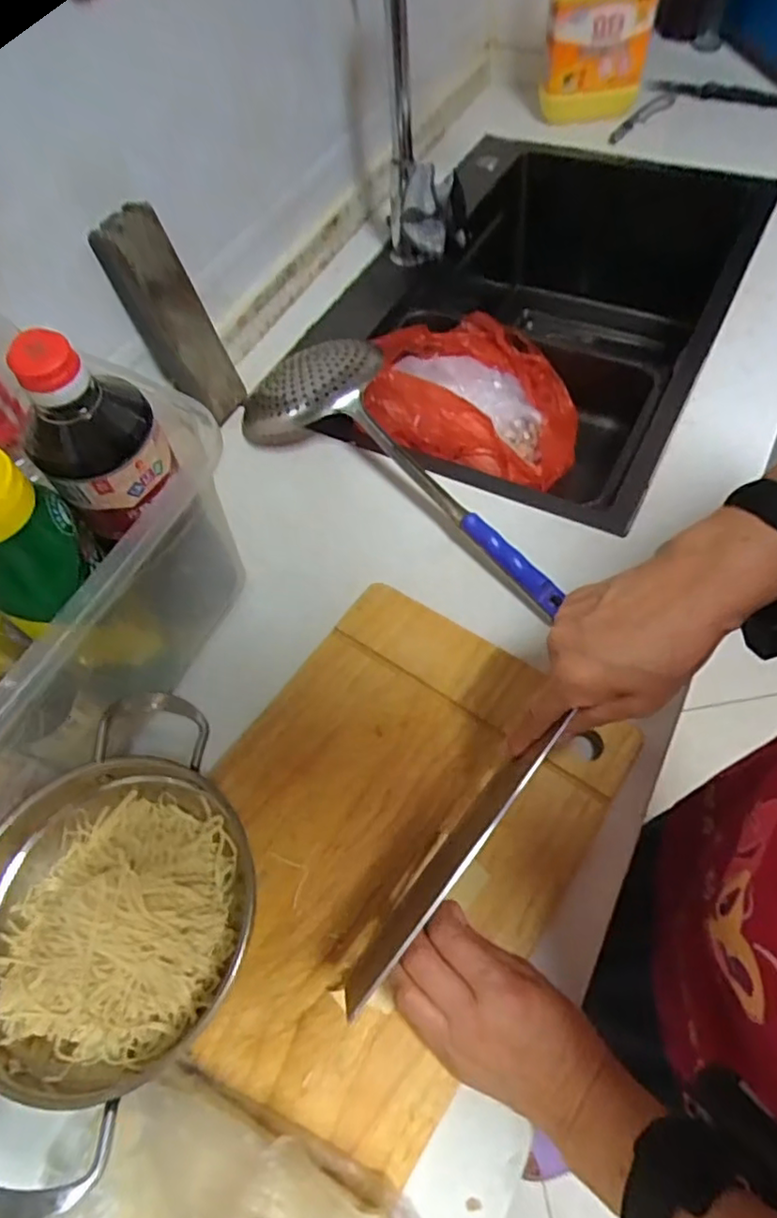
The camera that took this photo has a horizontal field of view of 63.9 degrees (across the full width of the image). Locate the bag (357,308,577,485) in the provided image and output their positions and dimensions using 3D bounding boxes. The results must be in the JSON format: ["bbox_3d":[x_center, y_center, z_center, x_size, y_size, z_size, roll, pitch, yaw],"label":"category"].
[{"bbox_3d":[0.108,-0.255,0.732,0.227,0.122,0.242,5,60,8],"label":"bag"}]

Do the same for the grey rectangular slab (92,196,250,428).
[{"bbox_3d":[-0.214,-0.285,0.627,0.048,0.203,0.059,18,61,32],"label":"grey rectangular slab"}]

